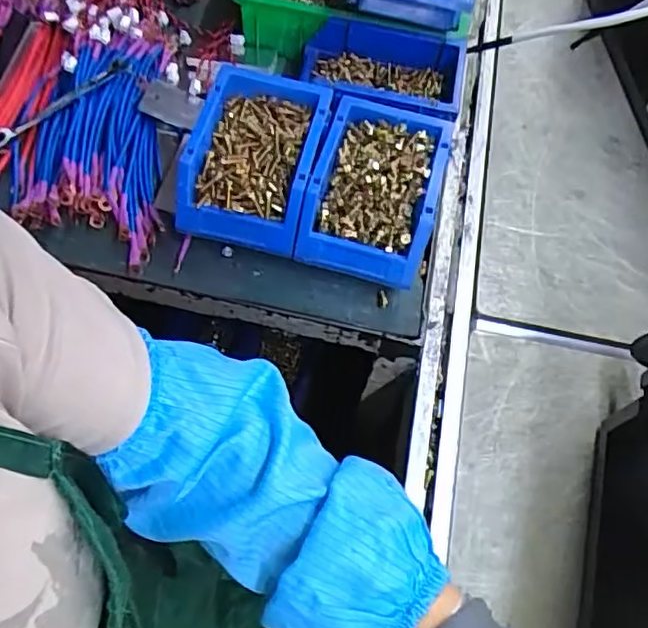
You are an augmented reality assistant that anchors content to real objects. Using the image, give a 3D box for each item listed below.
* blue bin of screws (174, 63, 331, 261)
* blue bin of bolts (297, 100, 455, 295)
[{"bbox_3d":[-0.061,-0.140,0.551,0.110,0.061,0.151,15,62,4],"label":"blue bin of screws"},{"bbox_3d":[0.046,-0.110,0.546,0.107,0.062,0.148,15,62,4],"label":"blue bin of bolts"}]

